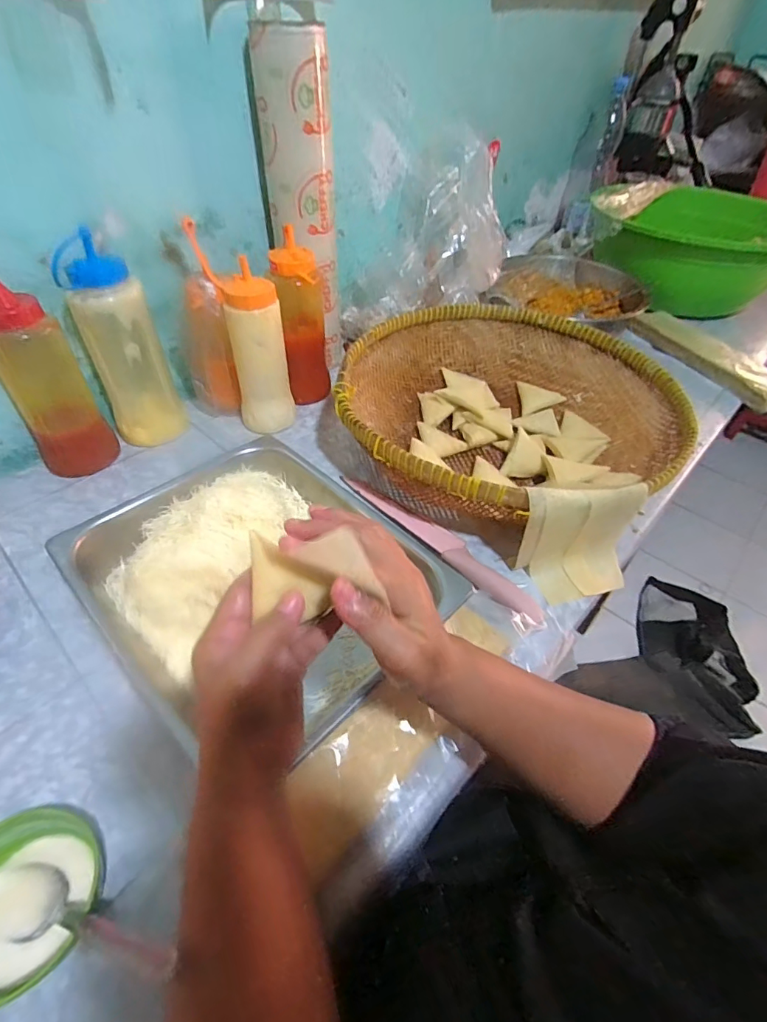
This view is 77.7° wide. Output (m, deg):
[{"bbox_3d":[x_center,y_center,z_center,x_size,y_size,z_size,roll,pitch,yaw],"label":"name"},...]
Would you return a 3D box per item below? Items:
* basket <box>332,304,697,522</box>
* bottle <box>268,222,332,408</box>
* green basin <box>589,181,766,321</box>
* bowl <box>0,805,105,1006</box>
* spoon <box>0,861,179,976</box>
[{"bbox_3d":[0.157,-0.133,0.641,0.434,0.101,0.424,-9,47,-12],"label":"basket"},{"bbox_3d":[-0.114,-0.254,0.669,0.070,0.204,0.071,-2,46,-5],"label":"bottle"},{"bbox_3d":[0.654,-0.576,1.044,0.390,0.188,0.390,2,46,-2],"label":"green basin"},{"bbox_3d":[-0.224,0.243,0.297,0.083,0.050,0.095,18,47,13],"label":"bowl"},{"bbox_3d":[-0.181,0.243,0.281,0.141,0.019,0.035,-6,40,27],"label":"spoon"}]

